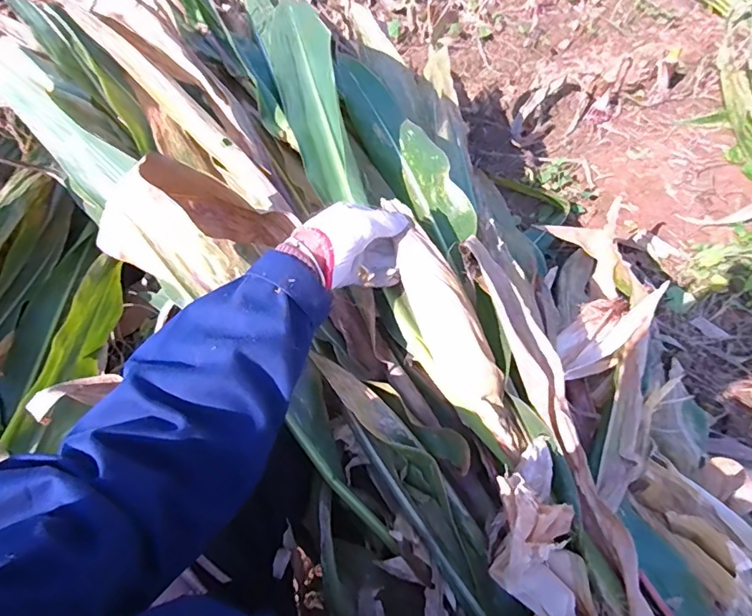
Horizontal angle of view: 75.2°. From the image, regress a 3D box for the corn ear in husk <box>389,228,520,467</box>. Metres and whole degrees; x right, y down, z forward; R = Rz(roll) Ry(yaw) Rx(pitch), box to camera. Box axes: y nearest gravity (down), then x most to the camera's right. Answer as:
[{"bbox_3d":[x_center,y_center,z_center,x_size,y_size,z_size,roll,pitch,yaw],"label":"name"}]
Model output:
[{"bbox_3d":[0.079,0.043,0.520,0.065,0.069,0.253,-21,77,-13],"label":"corn ear in husk"}]

